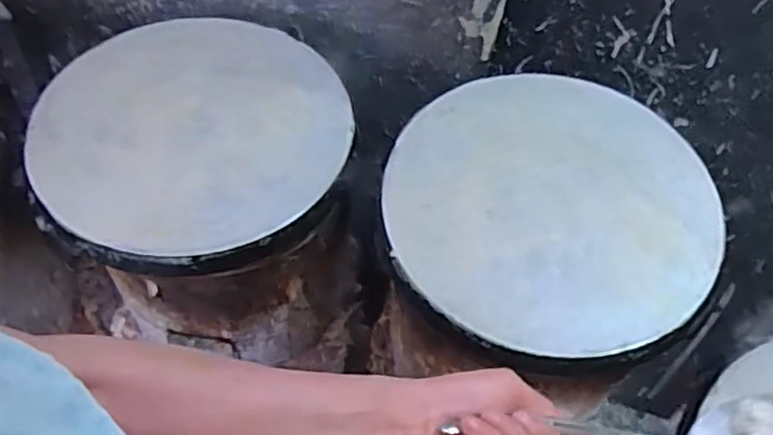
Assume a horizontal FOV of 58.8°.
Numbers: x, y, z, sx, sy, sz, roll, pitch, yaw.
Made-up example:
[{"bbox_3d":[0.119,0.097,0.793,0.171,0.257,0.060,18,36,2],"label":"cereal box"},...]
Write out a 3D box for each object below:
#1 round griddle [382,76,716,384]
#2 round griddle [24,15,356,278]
[{"bbox_3d":[0.192,-0.013,0.795,0.368,0.053,0.385,2,56,-3],"label":"round griddle"},{"bbox_3d":[-0.240,-0.104,0.853,0.369,0.053,0.378,2,56,-3],"label":"round griddle"}]

